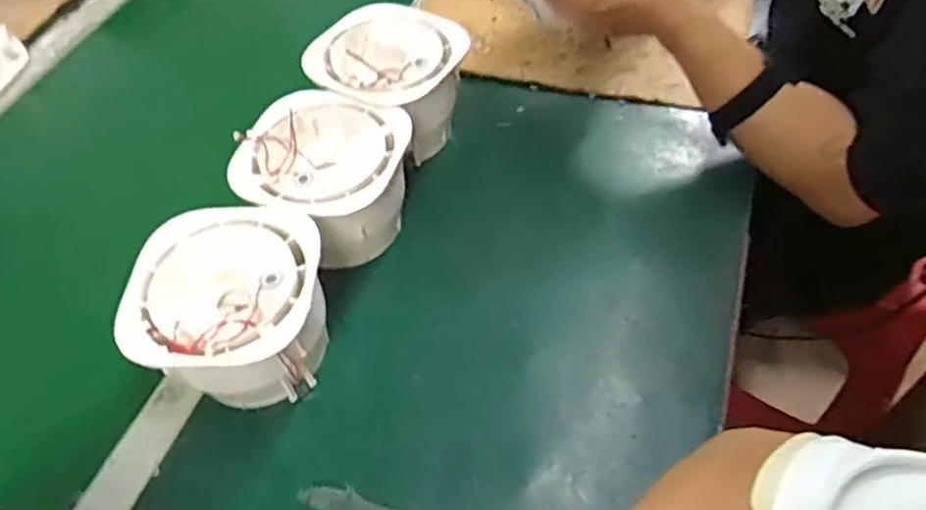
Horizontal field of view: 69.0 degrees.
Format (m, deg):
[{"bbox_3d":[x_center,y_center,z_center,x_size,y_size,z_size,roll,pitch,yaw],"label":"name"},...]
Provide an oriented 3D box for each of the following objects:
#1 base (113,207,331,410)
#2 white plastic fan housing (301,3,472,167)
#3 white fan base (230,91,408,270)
[{"bbox_3d":[-0.177,0.047,0.534,0.138,0.102,0.139,-3,53,3],"label":"base"},{"bbox_3d":[-0.075,-0.171,0.686,0.136,0.106,0.133,-3,53,3],"label":"white plastic fan housing"},{"bbox_3d":[-0.120,-0.057,0.609,0.138,0.111,0.144,21,58,19],"label":"white fan base"}]

